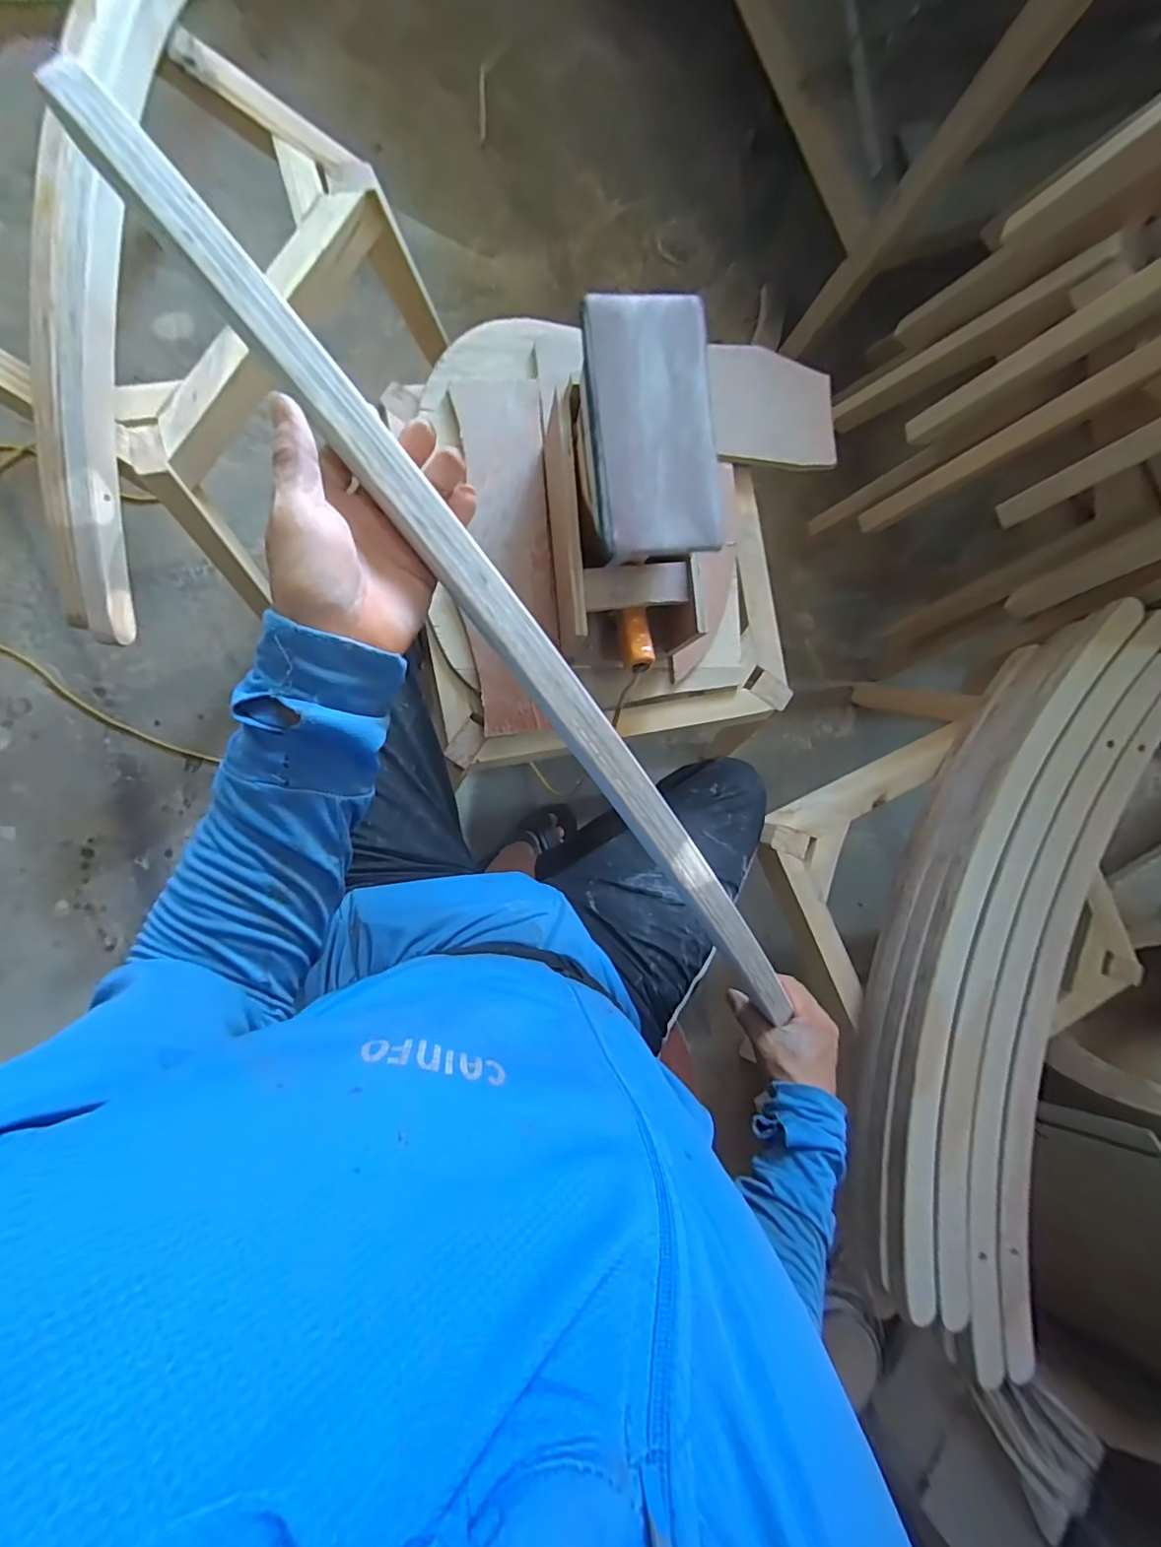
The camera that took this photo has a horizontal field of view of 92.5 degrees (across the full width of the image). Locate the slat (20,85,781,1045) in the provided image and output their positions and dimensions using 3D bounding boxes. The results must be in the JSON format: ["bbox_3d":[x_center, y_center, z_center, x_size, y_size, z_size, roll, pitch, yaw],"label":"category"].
[{"bbox_3d":[-0.038,-0.068,0.367,0.024,0.084,0.744,-40,107,-9],"label":"slat"}]

